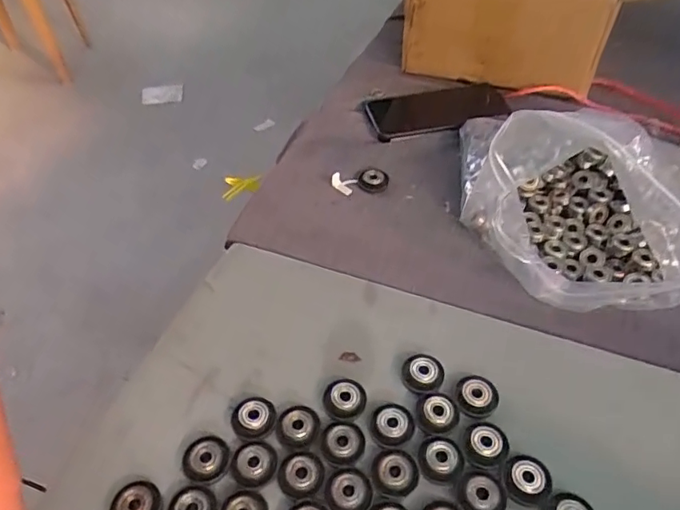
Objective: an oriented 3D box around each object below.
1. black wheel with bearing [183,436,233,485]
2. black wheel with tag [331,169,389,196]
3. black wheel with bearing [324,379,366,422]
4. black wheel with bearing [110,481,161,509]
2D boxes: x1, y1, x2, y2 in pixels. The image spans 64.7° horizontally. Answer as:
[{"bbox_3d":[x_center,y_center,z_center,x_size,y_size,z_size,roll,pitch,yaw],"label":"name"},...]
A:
[{"bbox_3d":[-0.093,0.142,0.374,0.031,0.011,0.031,0,48,0],"label":"black wheel with bearing"},{"bbox_3d":[0.021,-0.077,0.565,0.058,0.017,0.024,-1,48,-1],"label":"black wheel with tag"},{"bbox_3d":[0.004,0.107,0.400,0.031,0.007,0.034,0,48,0],"label":"black wheel with bearing"},{"bbox_3d":[-0.134,0.165,0.352,0.031,0.007,0.031,19,50,17],"label":"black wheel with bearing"}]

